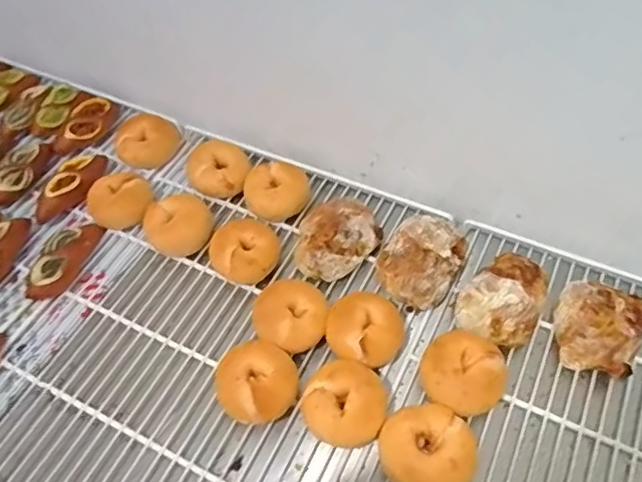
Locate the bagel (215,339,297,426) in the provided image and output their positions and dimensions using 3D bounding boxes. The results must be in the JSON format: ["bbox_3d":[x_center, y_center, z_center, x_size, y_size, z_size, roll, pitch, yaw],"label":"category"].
[{"bbox_3d":[-0.080,0.177,0.705,0.097,0.056,0.095,-1,53,2],"label":"bagel"}]

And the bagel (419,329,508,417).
[{"bbox_3d":[0.175,0.168,0.708,0.102,0.057,0.097,-1,53,2],"label":"bagel"}]

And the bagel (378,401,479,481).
[{"bbox_3d":[0.122,0.244,0.656,0.105,0.049,0.105,-3,52,3],"label":"bagel"}]

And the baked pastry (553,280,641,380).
[{"bbox_3d":[0.367,0.113,0.736,0.117,0.048,0.126,13,54,15],"label":"baked pastry"}]

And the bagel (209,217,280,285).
[{"bbox_3d":[-0.110,0.017,0.829,0.101,0.053,0.090,-21,55,-12],"label":"bagel"}]

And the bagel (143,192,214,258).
[{"bbox_3d":[-0.213,-0.026,0.859,0.104,0.048,0.091,-16,54,-9],"label":"bagel"}]

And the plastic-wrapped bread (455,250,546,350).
[{"bbox_3d":[0.248,0.077,0.768,0.098,0.057,0.141,23,58,22],"label":"plastic-wrapped bread"}]

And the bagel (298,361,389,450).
[{"bbox_3d":[0.030,0.202,0.688,0.097,0.062,0.090,-1,53,2],"label":"bagel"}]

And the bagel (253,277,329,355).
[{"bbox_3d":[-0.037,0.102,0.761,0.099,0.053,0.090,-19,55,-11],"label":"bagel"}]

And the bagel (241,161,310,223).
[{"bbox_3d":[-0.068,-0.085,0.894,0.104,0.052,0.103,-7,53,-2],"label":"bagel"}]

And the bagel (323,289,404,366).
[{"bbox_3d":[0.055,0.119,0.747,0.091,0.058,0.093,-3,52,3],"label":"bagel"}]

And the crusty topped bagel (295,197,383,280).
[{"bbox_3d":[0.023,-0.008,0.837,0.102,0.051,0.146,34,62,25],"label":"crusty topped bagel"}]

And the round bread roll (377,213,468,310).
[{"bbox_3d":[0.144,0.024,0.811,0.110,0.050,0.142,27,59,24],"label":"round bread roll"}]

